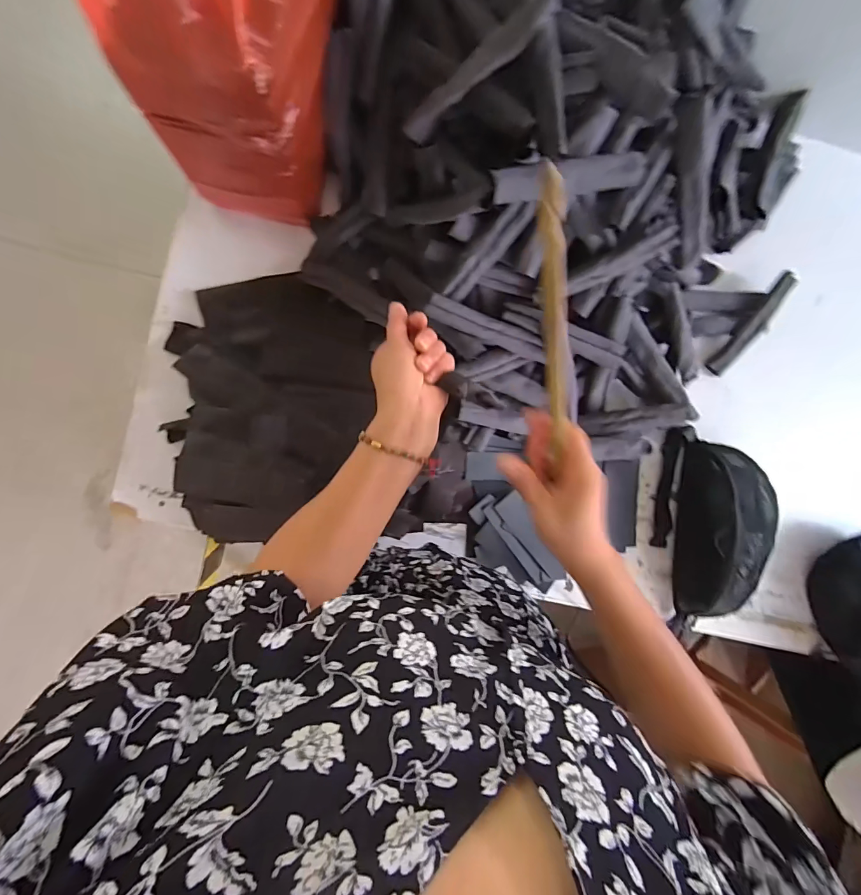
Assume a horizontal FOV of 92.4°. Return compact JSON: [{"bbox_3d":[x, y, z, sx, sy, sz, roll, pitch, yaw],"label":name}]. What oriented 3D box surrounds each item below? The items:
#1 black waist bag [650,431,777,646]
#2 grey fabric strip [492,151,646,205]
[{"bbox_3d":[0.455,0.144,0.655,0.156,0.081,0.324,7,91,-4],"label":"black waist bag"},{"bbox_3d":[0.162,-0.313,0.475,0.178,0.031,0.032,-10,92,-4],"label":"grey fabric strip"}]

